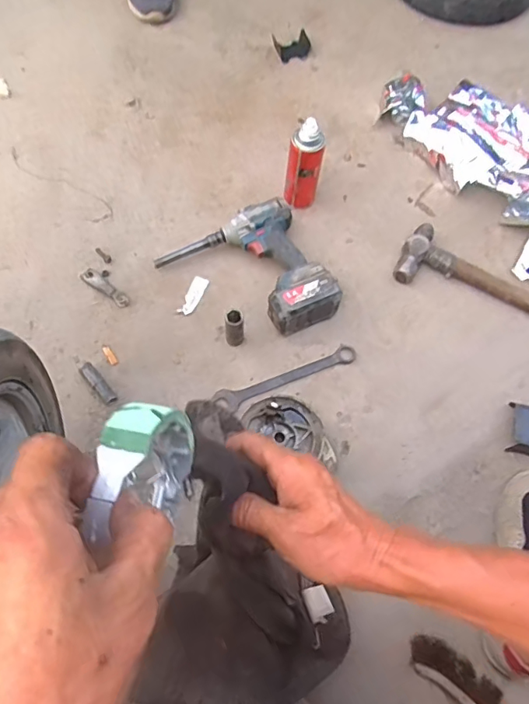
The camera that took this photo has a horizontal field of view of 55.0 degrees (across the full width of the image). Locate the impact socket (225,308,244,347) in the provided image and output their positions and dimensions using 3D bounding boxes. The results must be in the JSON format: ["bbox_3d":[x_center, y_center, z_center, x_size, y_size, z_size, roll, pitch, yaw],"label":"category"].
[{"bbox_3d":[-0.047,-0.037,0.815,0.029,0.081,0.031,-1,67,-3],"label":"impact socket"}]

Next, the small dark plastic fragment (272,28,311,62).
[{"bbox_3d":[0.065,-0.705,1.158,0.074,0.030,0.071,-18,69,-10],"label":"small dark plastic fragment"}]

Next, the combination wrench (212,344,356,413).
[{"bbox_3d":[0.037,0.037,0.823,0.242,0.018,0.045,-23,70,-12],"label":"combination wrench"}]

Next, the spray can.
[{"bbox_3d":[0.070,-0.323,0.902,0.058,0.172,0.049,9,67,1],"label":"spray can"}]

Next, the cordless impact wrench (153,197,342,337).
[{"bbox_3d":[-0.030,-0.127,0.860,0.247,0.080,0.238,-23,70,-12],"label":"cordless impact wrench"}]

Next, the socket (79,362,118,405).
[{"bbox_3d":[-0.262,0.050,0.803,0.021,0.020,0.085,-38,74,-17],"label":"socket"}]

